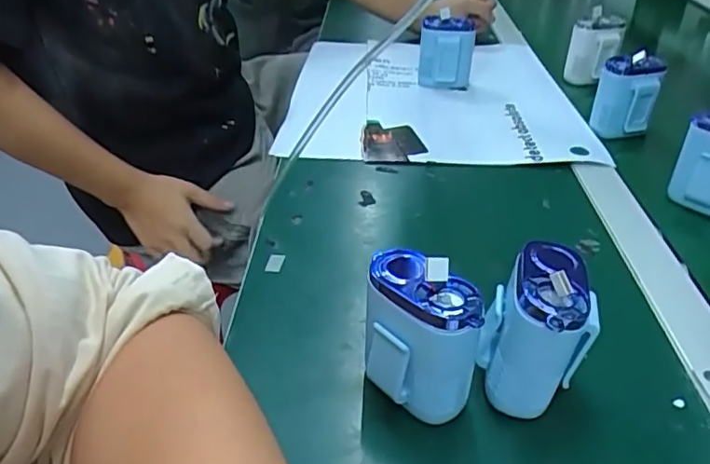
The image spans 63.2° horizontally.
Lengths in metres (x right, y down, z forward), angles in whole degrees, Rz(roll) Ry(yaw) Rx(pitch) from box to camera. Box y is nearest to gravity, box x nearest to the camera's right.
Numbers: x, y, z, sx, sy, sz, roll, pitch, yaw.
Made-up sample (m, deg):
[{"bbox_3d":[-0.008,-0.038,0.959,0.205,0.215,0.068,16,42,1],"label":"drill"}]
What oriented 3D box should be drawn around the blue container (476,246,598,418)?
[{"bbox_3d":[0.103,0.058,0.327,0.055,0.088,0.067,15,38,22],"label":"blue container"}]

